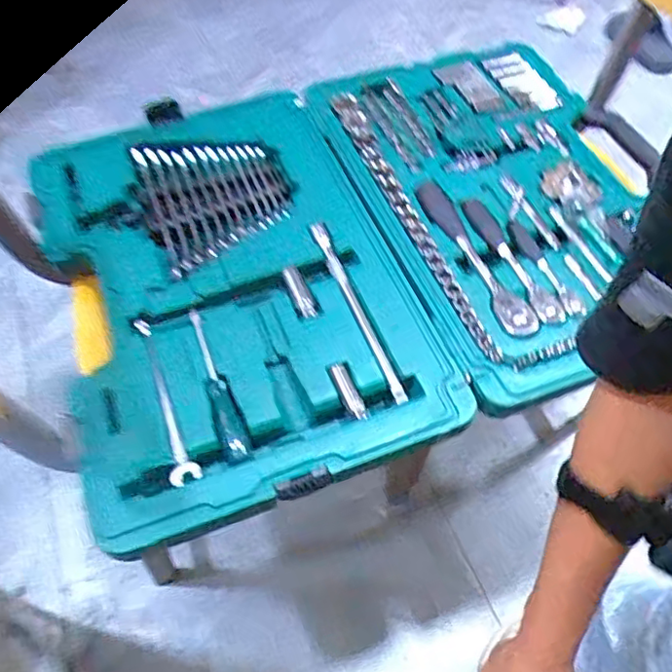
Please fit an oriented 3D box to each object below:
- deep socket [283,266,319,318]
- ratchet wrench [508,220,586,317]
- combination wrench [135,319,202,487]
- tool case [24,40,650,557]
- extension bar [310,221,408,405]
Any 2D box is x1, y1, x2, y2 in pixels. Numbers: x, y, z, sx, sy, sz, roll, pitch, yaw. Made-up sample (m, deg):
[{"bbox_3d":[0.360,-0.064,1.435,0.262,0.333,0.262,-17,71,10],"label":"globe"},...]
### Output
[{"bbox_3d":[-0.039,-0.052,0.693,0.017,0.014,0.069,-21,59,-10],"label":"deep socket"},{"bbox_3d":[0.241,-0.083,0.717,0.023,0.016,0.151,-17,58,-8],"label":"ratchet wrench"},{"bbox_3d":[-0.176,0.062,0.631,0.026,0.015,0.193,-20,58,-10],"label":"combination wrench"},{"bbox_3d":[0.038,-0.127,0.763,0.738,0.063,0.605,-20,60,-11],"label":"tool case"},{"bbox_3d":[0.021,-0.035,0.693,0.018,0.013,0.255,-19,58,-9],"label":"extension bar"}]

